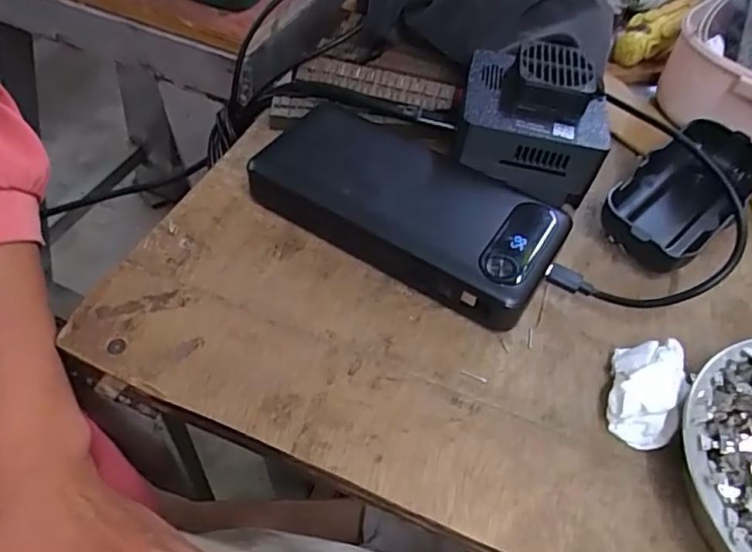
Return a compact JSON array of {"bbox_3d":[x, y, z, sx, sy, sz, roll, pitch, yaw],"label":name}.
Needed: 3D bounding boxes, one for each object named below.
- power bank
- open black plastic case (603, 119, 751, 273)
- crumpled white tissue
[{"bbox_3d":[0.013,-0.040,0.301,0.158,0.026,0.071,30,55,17],"label":"power bank"},{"bbox_3d":[0.168,-0.045,0.321,0.101,0.024,0.050,-35,62,-28],"label":"open black plastic case"},{"bbox_3d":[0.113,0.048,0.250,0.027,0.023,0.042,22,53,11],"label":"crumpled white tissue"}]

